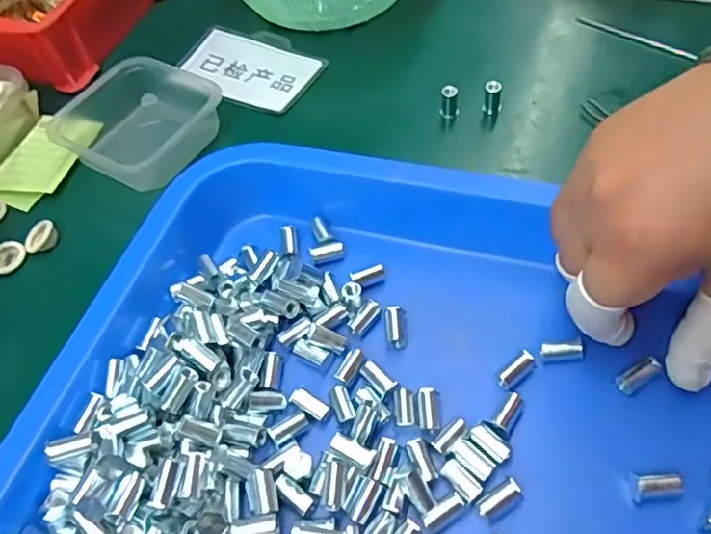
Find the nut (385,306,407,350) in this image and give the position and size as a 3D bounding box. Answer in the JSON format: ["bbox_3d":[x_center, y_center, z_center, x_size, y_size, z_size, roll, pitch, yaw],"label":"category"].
[{"bbox_3d":[0.018,0.027,0.277,0.009,0.010,0.018,-3,53,3],"label":"nut"}]

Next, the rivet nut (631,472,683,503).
[{"bbox_3d":[0.111,0.081,0.227,0.016,0.009,0.009,0,53,6],"label":"rivet nut"}]

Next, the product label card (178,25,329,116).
[{"bbox_3d":[-0.072,-0.134,0.410,0.100,0.005,0.061,25,65,23],"label":"product label card"}]

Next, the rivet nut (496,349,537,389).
[{"bbox_3d":[0.067,0.043,0.256,0.019,0.007,0.007,-37,59,-21],"label":"rivet nut"}]

